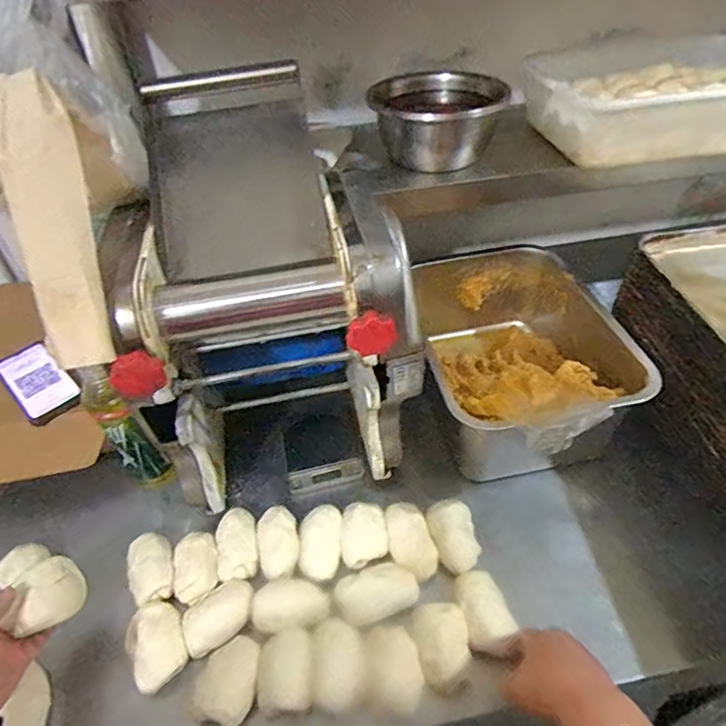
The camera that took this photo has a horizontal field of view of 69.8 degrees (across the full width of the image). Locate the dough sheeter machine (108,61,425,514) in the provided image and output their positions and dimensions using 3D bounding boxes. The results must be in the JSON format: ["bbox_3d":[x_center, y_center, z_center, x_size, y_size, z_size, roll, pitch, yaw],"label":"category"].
[{"bbox_3d":[-0.103,-0.068,0.637,0.271,0.428,0.339,-10,44,-5],"label":"dough sheeter machine"}]

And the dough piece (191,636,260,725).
[{"bbox_3d":[-0.140,0.332,0.543,0.063,0.037,0.080,3,44,9],"label":"dough piece"}]

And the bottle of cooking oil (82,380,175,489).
[{"bbox_3d":[-0.299,0.097,0.669,0.052,0.174,0.046,30,54,31],"label":"bottle of cooking oil"}]

